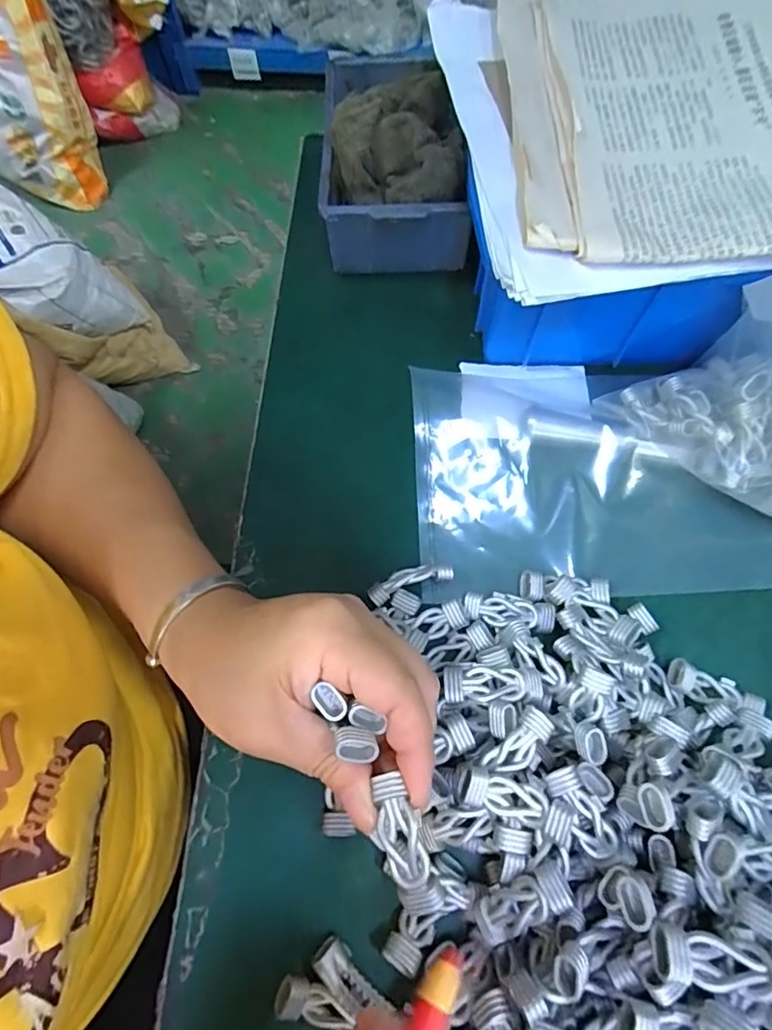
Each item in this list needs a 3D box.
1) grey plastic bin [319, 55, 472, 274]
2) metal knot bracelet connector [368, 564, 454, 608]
[{"bbox_3d":[0.005,-0.236,0.349,0.089,0.067,0.152,-1,69,1],"label":"grey plastic bin"},{"bbox_3d":[0.012,0.035,0.270,0.044,0.011,0.014,-21,70,-7],"label":"metal knot bracelet connector"}]

